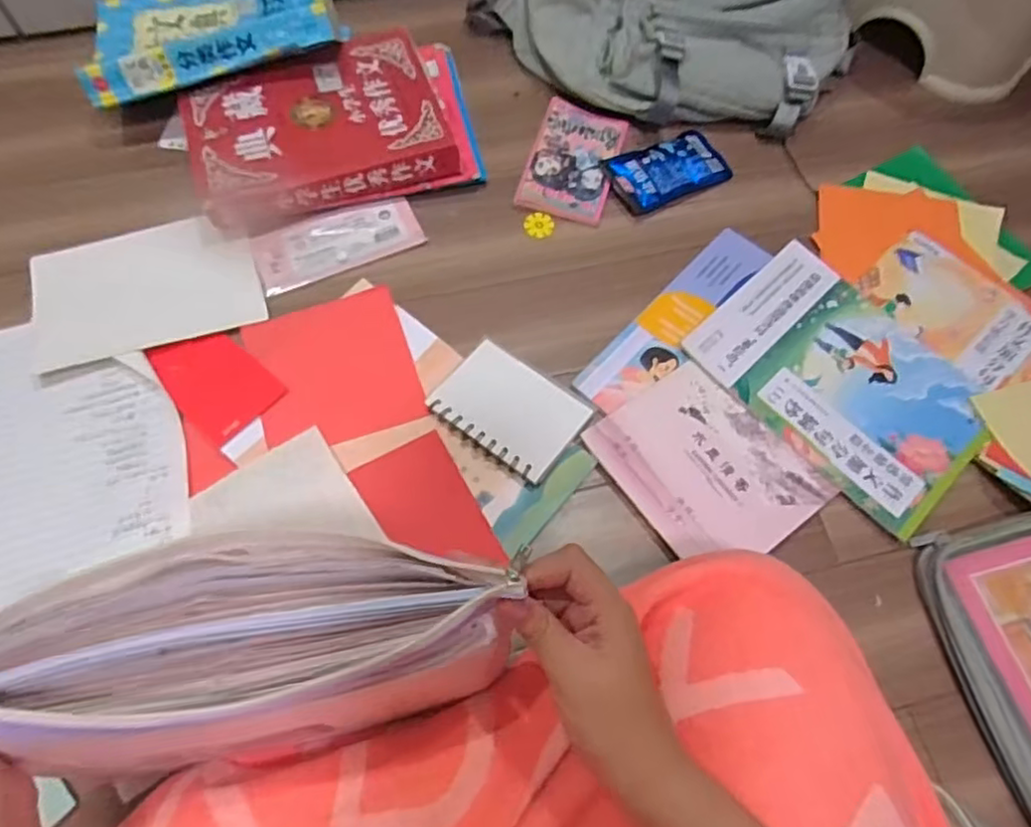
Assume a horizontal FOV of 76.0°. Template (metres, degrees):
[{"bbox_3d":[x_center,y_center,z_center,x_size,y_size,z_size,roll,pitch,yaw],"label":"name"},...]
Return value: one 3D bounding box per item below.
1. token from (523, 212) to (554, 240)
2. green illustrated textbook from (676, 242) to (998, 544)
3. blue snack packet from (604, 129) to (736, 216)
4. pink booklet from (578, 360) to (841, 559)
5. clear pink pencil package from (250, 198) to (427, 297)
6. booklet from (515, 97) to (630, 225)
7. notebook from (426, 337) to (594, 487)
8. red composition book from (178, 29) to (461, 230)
[{"bbox_3d":[0.025,-0.202,0.709,0.032,0.006,0.031,1,64,-1],"label":"token"},{"bbox_3d":[0.311,-0.034,0.625,0.179,0.010,0.258,-39,71,-18],"label":"green illustrated textbook"},{"bbox_3d":[0.169,-0.273,0.739,0.134,0.011,0.077,-25,67,-13],"label":"blue snack packet"},{"bbox_3d":[0.171,0.044,0.591,0.152,0.007,0.172,-30,68,-15],"label":"pink booklet"},{"bbox_3d":[-0.184,-0.178,0.688,0.167,0.008,0.072,-20,66,-11],"label":"clear pink pencil package"},{"bbox_3d":[0.066,-0.284,0.740,0.094,0.007,0.159,17,67,1],"label":"booklet"},{"bbox_3d":[-0.006,-0.005,0.599,0.126,0.011,0.087,35,73,17],"label":"notebook"},{"bbox_3d":[-0.214,-0.307,0.720,0.262,0.056,0.196,-18,66,-10],"label":"red composition book"}]

